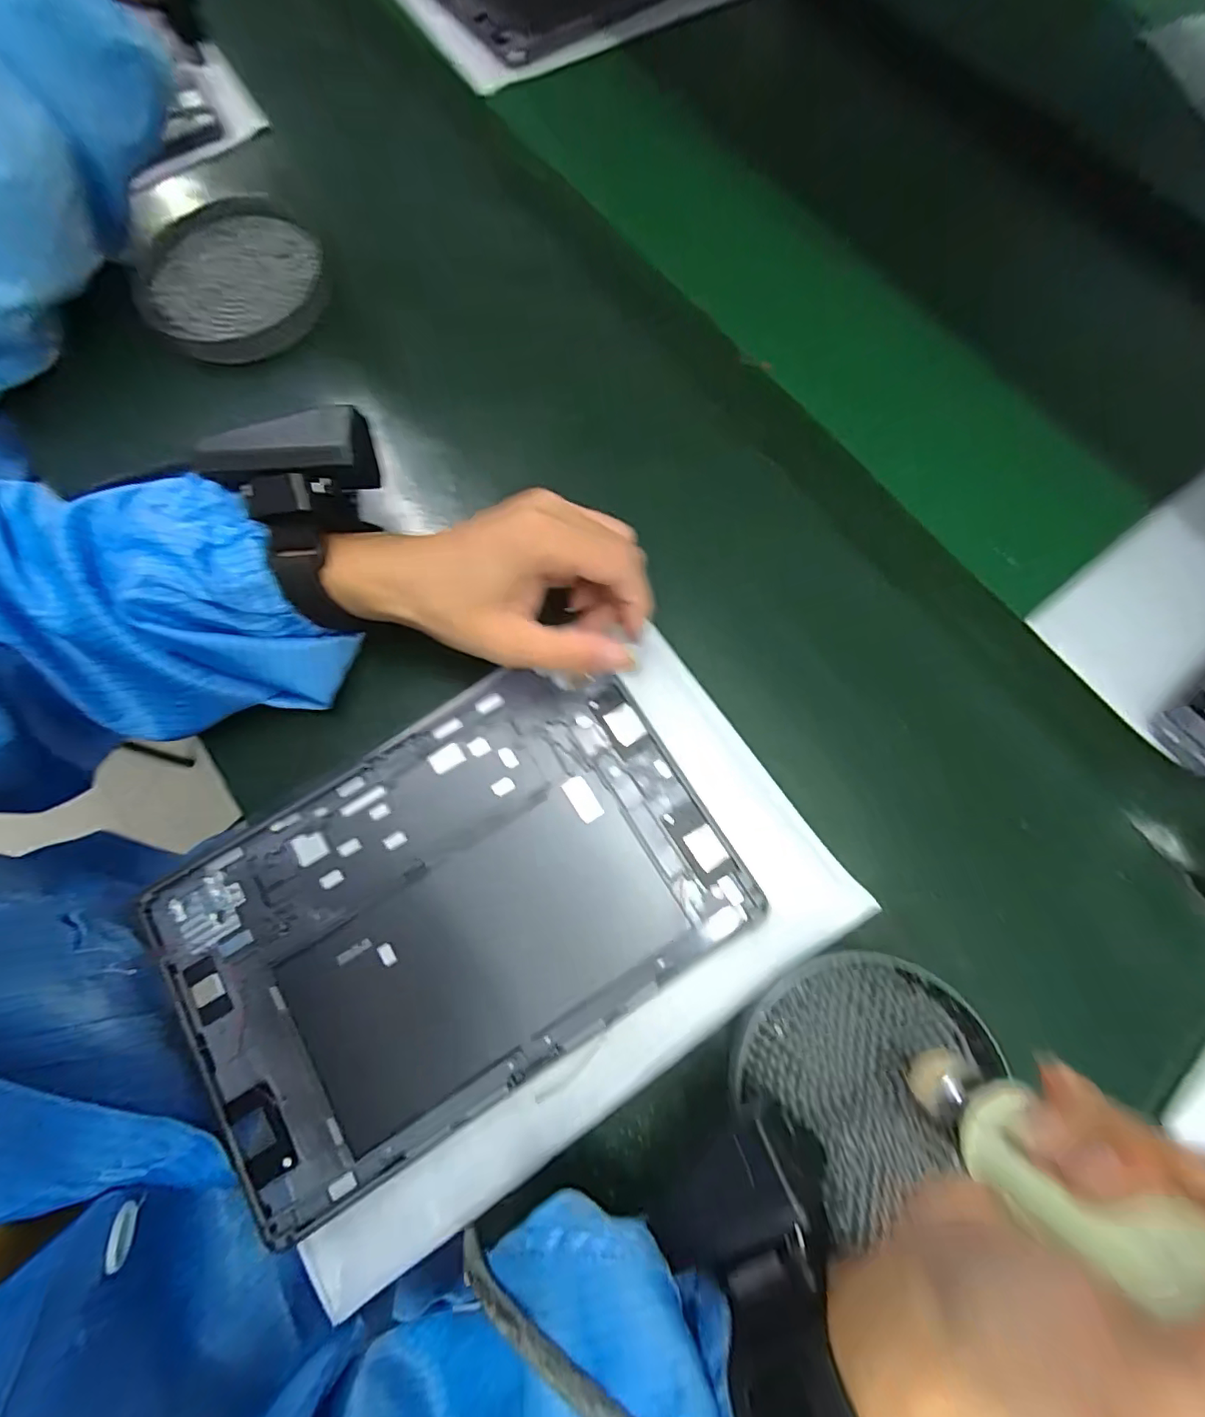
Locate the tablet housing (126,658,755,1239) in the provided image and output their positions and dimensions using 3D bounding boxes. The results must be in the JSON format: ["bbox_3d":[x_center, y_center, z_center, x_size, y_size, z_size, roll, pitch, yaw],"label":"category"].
[{"bbox_3d":[-0.074,0.094,0.264,0.251,0.011,0.166,-31,78,-8],"label":"tablet housing"}]

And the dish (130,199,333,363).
[{"bbox_3d":[-0.234,-0.271,0.351,0.109,0.025,0.116,1,75,-3],"label":"dish"}]

